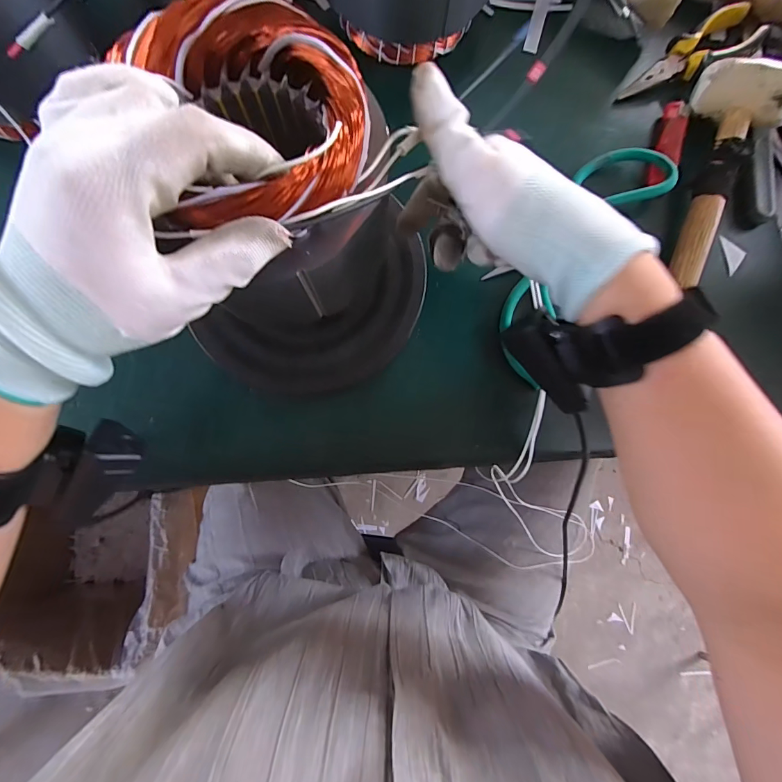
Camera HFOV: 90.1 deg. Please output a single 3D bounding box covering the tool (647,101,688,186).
[{"bbox_3d":[0.249,-0.221,0.350,0.023,0.021,0.093,21,82,1],"label":"tool"}]

